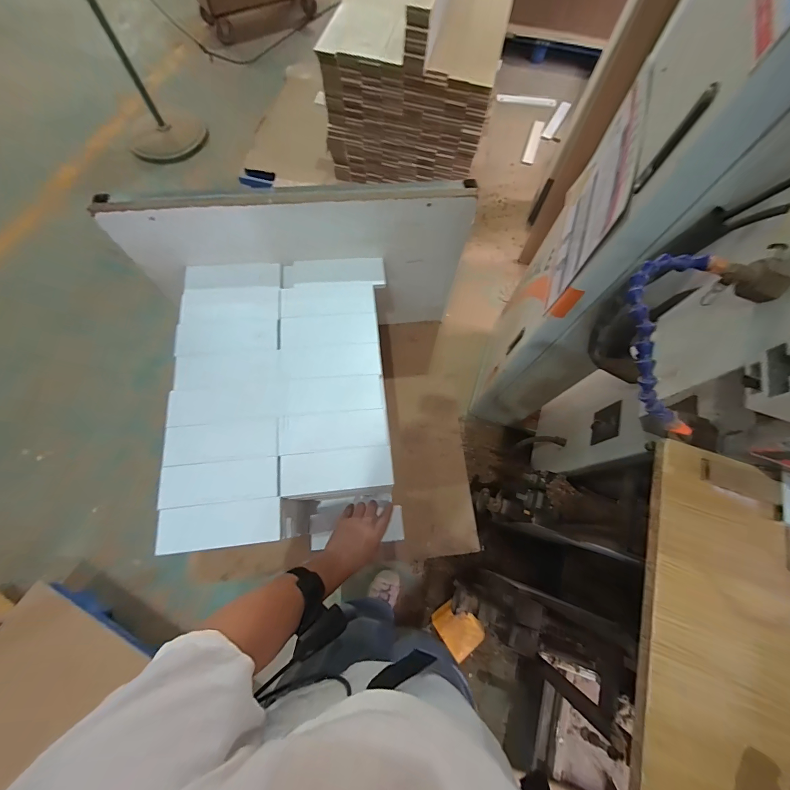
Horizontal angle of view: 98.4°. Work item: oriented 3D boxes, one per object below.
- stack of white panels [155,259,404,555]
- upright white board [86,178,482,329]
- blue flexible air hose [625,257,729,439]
[{"bbox_3d":[-0.187,0.012,0.646,0.339,0.211,0.480,-5,71,-4],"label":"stack of white panels"},{"bbox_3d":[-0.159,-0.251,0.671,0.594,0.303,0.038,-5,61,-6],"label":"upright white board"},{"bbox_3d":[0.263,-0.048,0.329,0.078,0.024,0.173,0,95,-3],"label":"blue flexible air hose"}]

